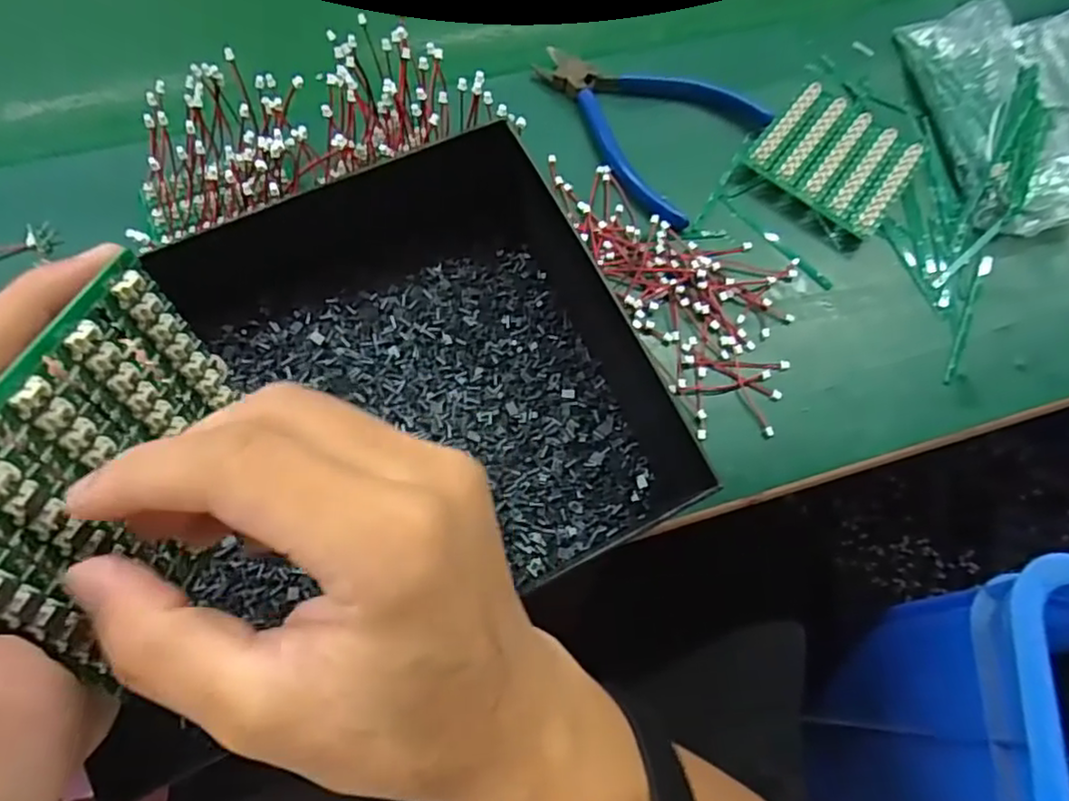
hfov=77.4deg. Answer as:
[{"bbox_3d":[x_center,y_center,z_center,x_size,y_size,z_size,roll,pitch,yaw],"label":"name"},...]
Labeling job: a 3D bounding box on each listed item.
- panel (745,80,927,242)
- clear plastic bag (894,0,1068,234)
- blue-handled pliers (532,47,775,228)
[{"bbox_3d":[0.183,-0.148,0.408,0.084,0.015,0.082,36,71,11],"label":"panel"},{"bbox_3d":[0.330,-0.192,0.411,0.148,0.053,0.170,-4,68,-4],"label":"clear plastic bag"},{"bbox_3d":[0.060,-0.174,0.408,0.134,0.009,0.100,37,71,12],"label":"blue-handled pliers"}]

